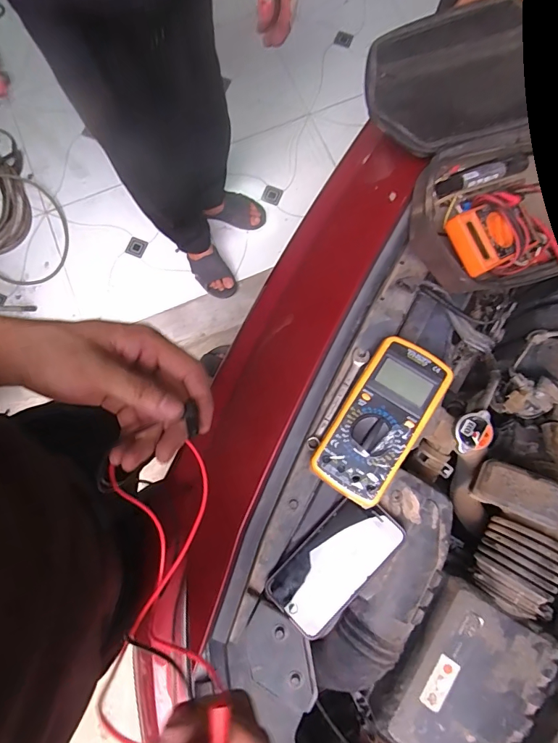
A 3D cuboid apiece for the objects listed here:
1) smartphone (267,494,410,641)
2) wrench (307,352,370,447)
[{"bbox_3d":[0.062,0.216,0.467,0.078,0.011,0.158,43,86,8],"label":"smartphone"},{"bbox_3d":[0.072,0.034,0.504,0.018,0.007,0.135,28,80,6],"label":"wrench"}]

